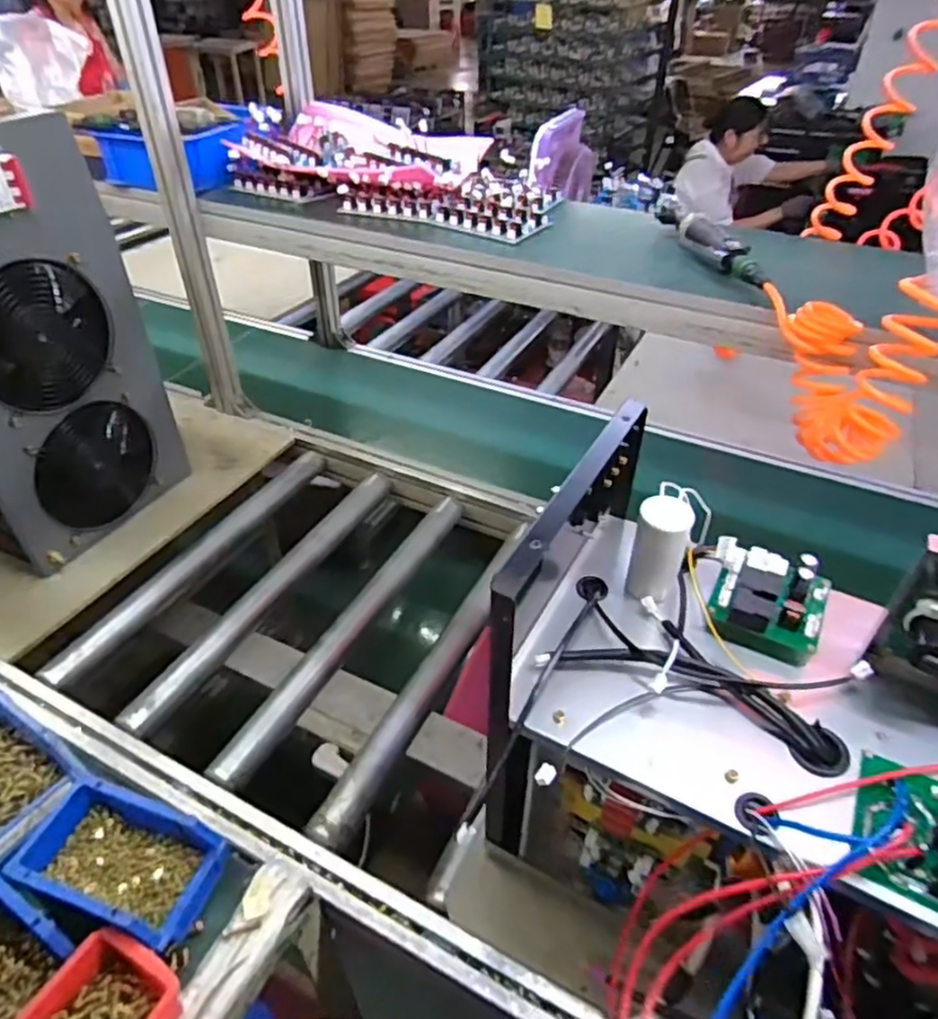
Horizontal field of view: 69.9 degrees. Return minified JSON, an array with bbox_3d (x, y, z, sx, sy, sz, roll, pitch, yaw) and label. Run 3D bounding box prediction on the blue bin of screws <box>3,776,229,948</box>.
[{"bbox_3d":[-0.329,0.336,0.639,0.169,0.059,0.105,13,42,14],"label":"blue bin of screws"}]

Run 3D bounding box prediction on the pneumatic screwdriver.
[{"bbox_3d":[0.341,-0.368,0.934,0.038,0.042,0.287,-10,41,-11],"label":"pneumatic screwdriver"}]

